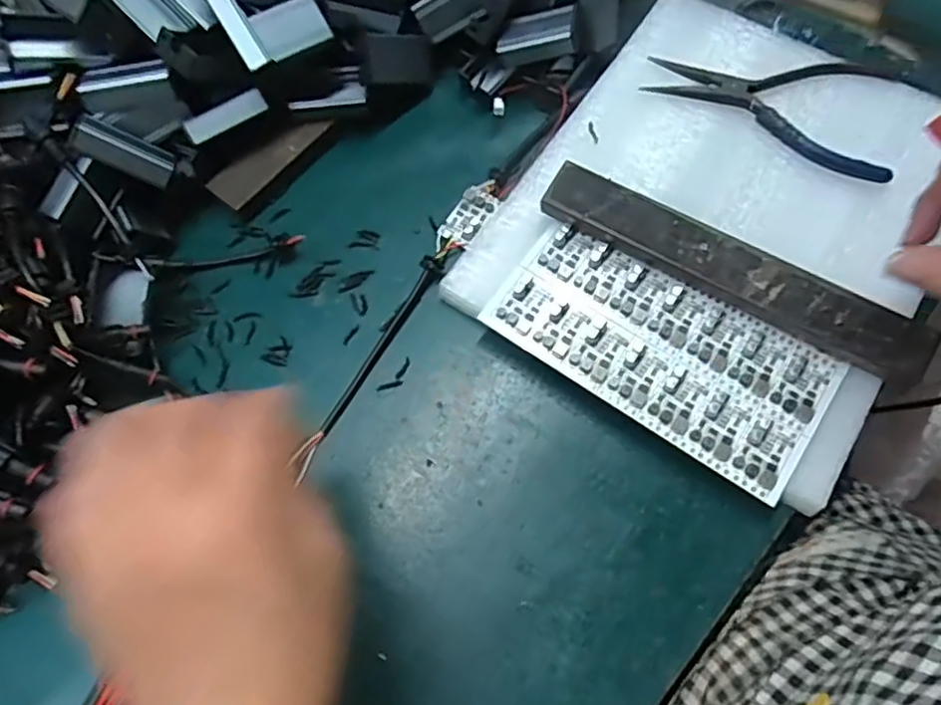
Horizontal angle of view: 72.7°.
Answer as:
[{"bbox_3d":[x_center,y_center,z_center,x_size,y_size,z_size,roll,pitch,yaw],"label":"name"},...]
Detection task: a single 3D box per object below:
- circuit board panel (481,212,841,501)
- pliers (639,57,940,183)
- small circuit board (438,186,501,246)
[{"bbox_3d":[0.099,-0.004,0.337,0.170,0.006,0.083,33,73,14],"label":"circuit board panel"},{"bbox_3d":[0.199,-0.165,0.400,0.158,0.016,0.082,30,70,12],"label":"pliers"},{"bbox_3d":[-0.001,-0.083,0.389,0.022,0.009,0.038,31,70,12],"label":"small circuit board"}]

